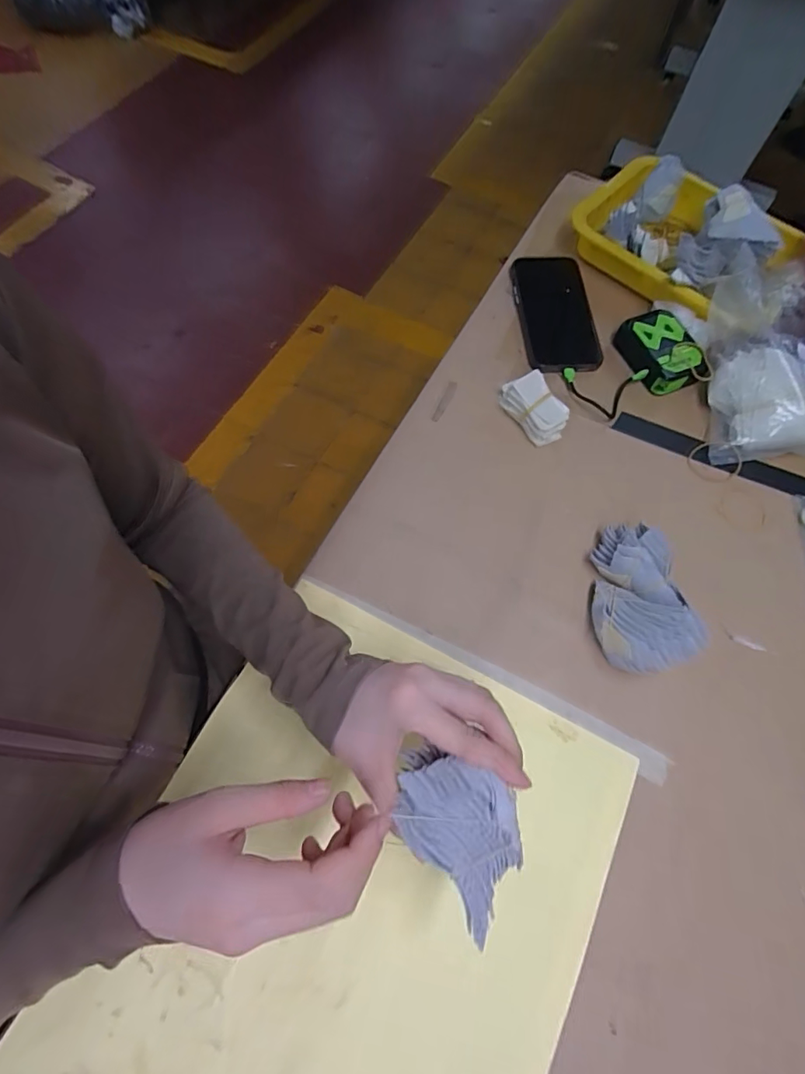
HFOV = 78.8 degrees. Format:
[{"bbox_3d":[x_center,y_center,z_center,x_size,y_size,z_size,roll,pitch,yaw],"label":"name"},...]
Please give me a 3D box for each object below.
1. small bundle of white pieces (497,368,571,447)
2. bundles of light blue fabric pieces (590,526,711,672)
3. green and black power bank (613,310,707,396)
[{"bbox_3d":[0.133,-0.132,0.497,0.038,0.038,0.075,-32,71,-14],"label":"small bundle of white pieces"},{"bbox_3d":[0.201,0.050,0.412,0.068,0.056,0.124,8,67,2],"label":"bundles of light blue fabric pieces"},{"bbox_3d":[0.276,-0.198,0.532,0.064,0.034,0.090,-18,68,-9],"label":"green and black power bank"}]

